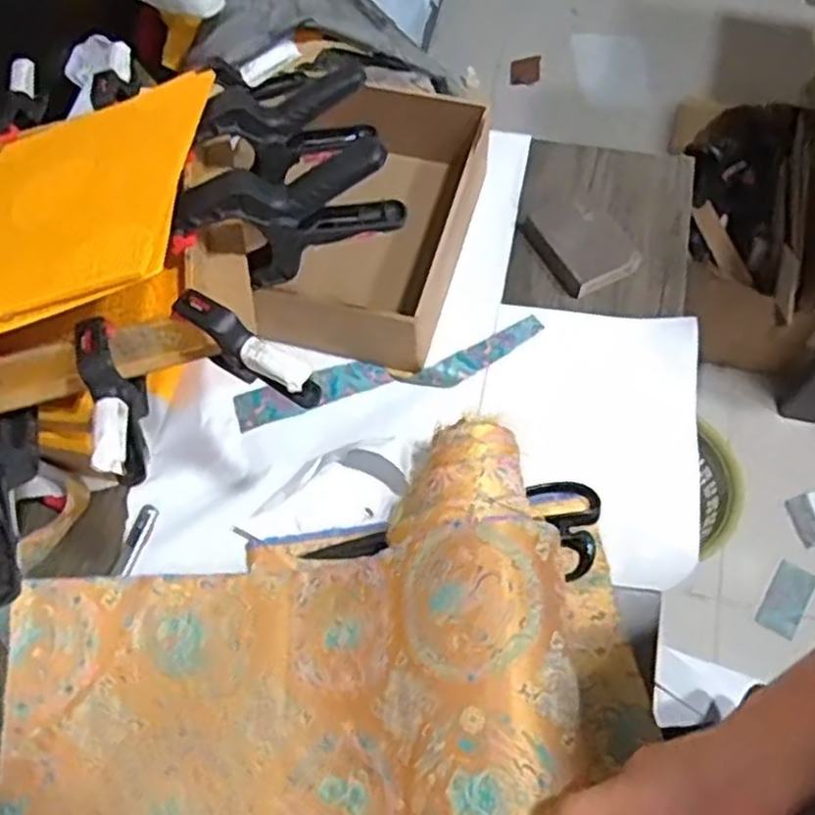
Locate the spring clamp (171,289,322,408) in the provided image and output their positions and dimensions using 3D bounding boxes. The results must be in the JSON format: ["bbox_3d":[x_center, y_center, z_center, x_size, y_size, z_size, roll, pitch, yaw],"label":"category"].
[{"bbox_3d":[-0.108,-0.037,0.489,0.108,0.038,0.026,31,69,16],"label":"spring clamp"}]

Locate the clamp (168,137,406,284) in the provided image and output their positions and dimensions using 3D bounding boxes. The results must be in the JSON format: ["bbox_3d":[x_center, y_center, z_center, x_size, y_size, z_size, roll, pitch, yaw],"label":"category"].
[{"bbox_3d":[-0.081,-0.137,0.543,0.152,0.092,0.033,-12,64,-3],"label":"clamp"}]

